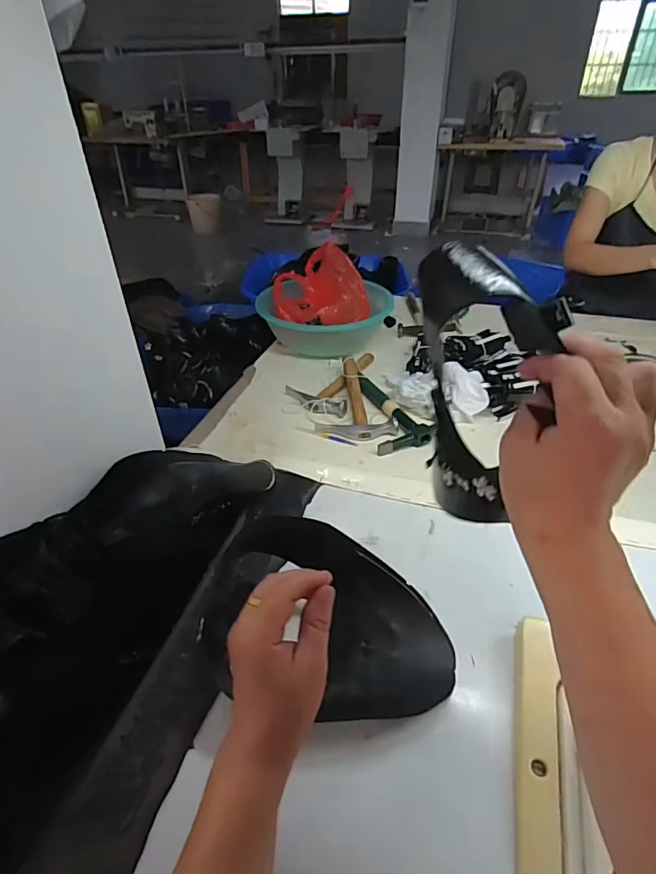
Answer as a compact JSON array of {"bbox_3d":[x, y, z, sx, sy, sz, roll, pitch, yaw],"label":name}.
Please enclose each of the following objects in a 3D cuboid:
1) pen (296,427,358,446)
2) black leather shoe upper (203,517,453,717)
[{"bbox_3d":[-0.002,-0.001,0.863,0.115,0.008,0.014,13,39,18],"label":"pen"},{"bbox_3d":[0.003,0.164,0.446,0.222,0.090,0.141,6,38,9],"label":"black leather shoe upper"}]

